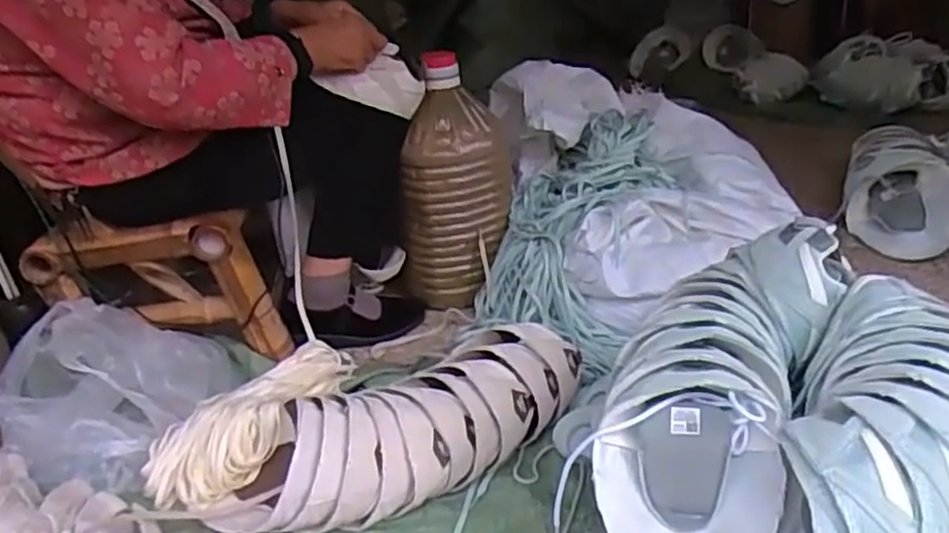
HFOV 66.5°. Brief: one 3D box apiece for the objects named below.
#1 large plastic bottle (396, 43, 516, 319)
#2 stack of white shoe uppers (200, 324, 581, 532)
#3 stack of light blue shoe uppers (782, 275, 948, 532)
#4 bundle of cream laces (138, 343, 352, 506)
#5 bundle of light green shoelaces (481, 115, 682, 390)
[{"bbox_3d":[-0.031,-0.138,1.225,0.144,0.384,0.141,10,32,27],"label":"large plastic bottle"},{"bbox_3d":[-0.083,0.211,0.899,0.473,0.126,0.150,-19,30,-22],"label":"stack of white shoe uppers"},{"bbox_3d":[0.372,0.144,0.615,0.189,0.116,0.310,10,32,27],"label":"stack of light blue shoe uppers"},{"bbox_3d":[-0.283,0.190,0.983,0.169,0.084,0.327,9,32,26],"label":"bundle of cream laces"},{"bbox_3d":[0.167,-0.080,1.209,0.246,0.098,0.523,9,60,26],"label":"bundle of light green shoelaces"}]

